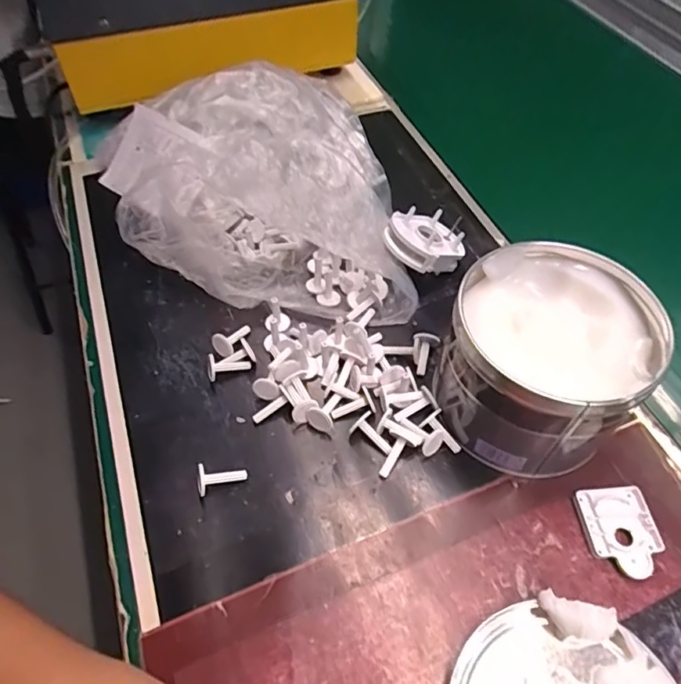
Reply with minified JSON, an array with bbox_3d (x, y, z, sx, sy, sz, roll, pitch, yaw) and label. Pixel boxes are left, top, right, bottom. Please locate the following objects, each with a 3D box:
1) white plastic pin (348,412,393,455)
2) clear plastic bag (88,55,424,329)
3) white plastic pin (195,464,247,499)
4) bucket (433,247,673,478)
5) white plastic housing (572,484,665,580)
[{"bbox_3d":[0.023,0.068,0.381,0.032,0.018,0.017,44,64,12],"label":"white plastic pin"},{"bbox_3d":[-0.083,-0.139,0.479,0.266,0.104,0.255,-5,53,-3],"label":"clear plastic bag"},{"bbox_3d":[-0.080,0.092,0.361,0.033,0.016,0.016,-3,52,-18],"label":"white plastic pin"},{"bbox_3d":[0.138,0.012,0.369,0.124,0.101,0.129,0,53,1],"label":"bucket"},{"bbox_3d":[0.181,0.123,0.345,0.045,0.007,0.056,-7,53,-4],"label":"white plastic housing"}]

